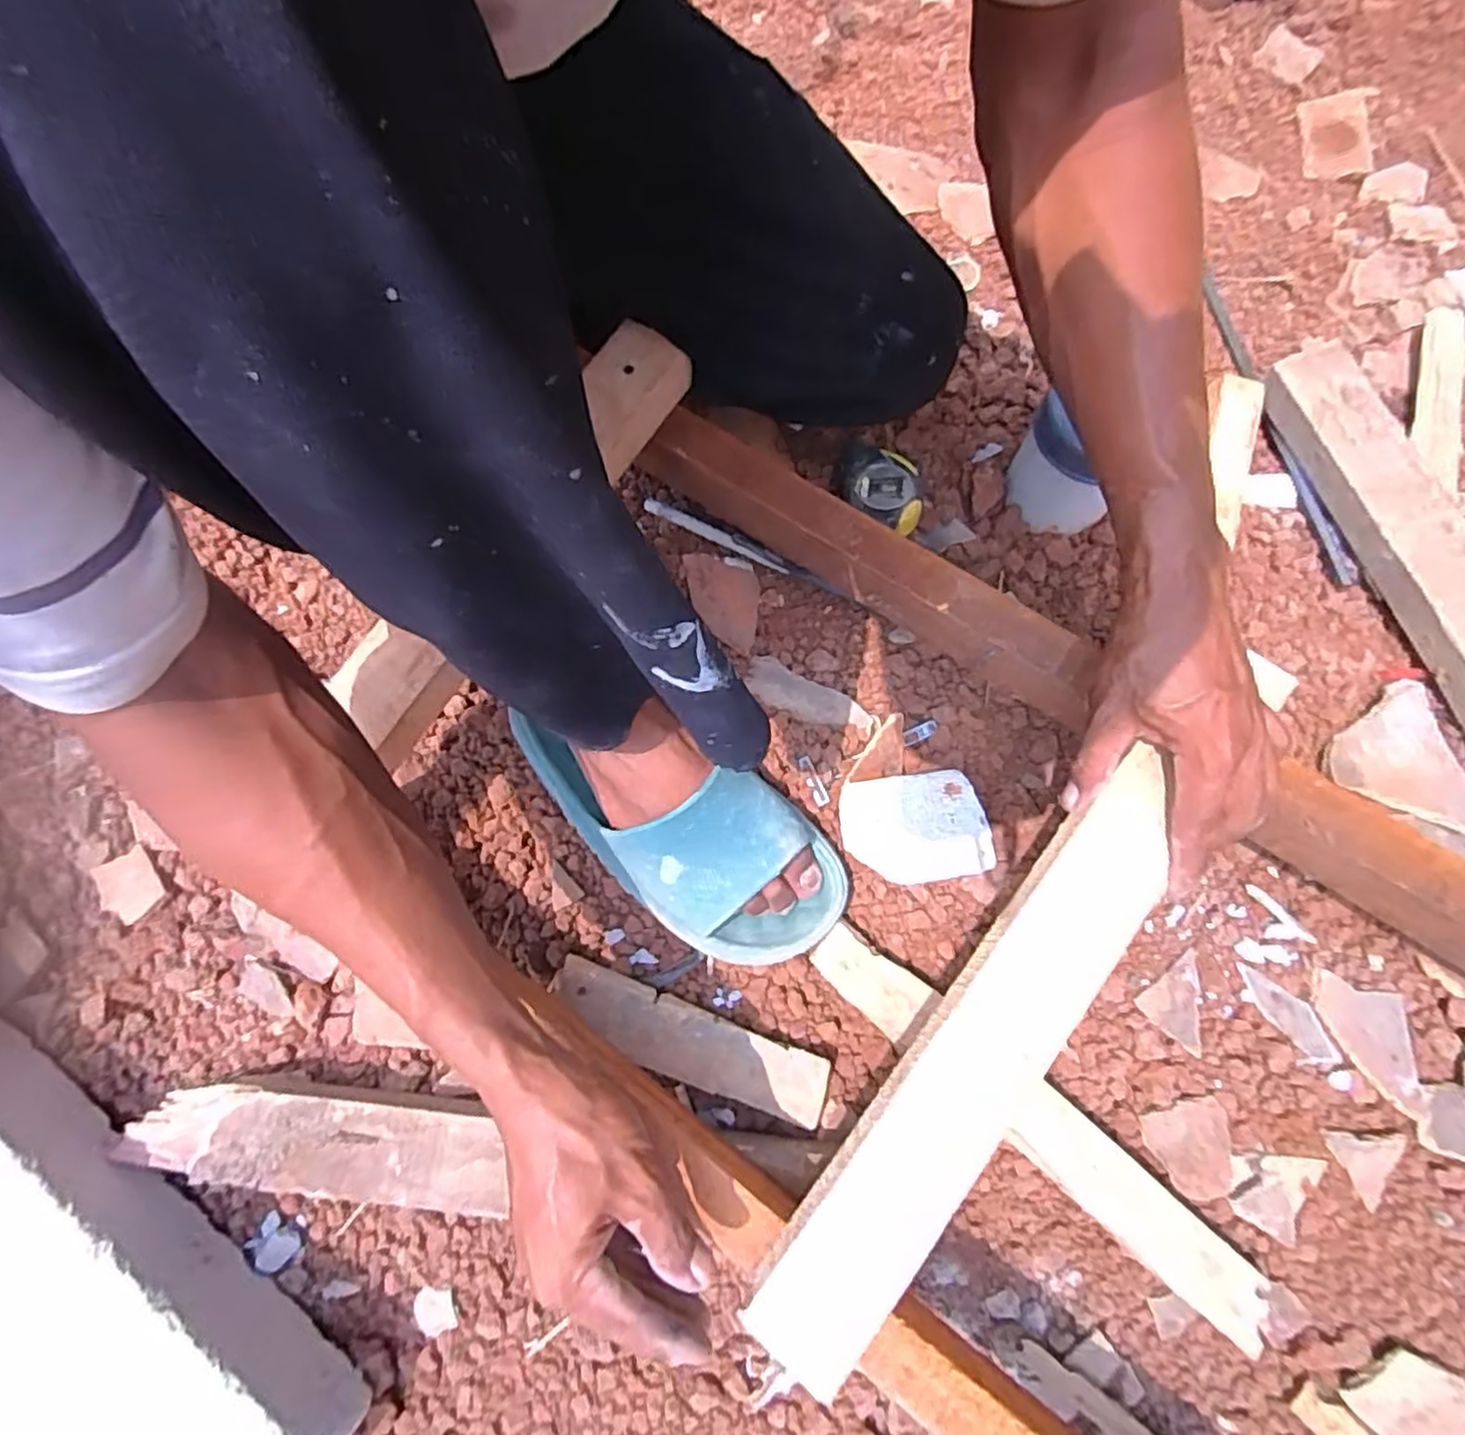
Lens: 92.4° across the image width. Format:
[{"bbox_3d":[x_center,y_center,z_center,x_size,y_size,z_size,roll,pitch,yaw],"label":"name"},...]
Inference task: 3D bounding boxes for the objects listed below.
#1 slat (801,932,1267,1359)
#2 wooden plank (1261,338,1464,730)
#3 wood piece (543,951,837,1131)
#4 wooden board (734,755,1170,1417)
[{"bbox_3d":[0.199,0.269,0.479,0.341,0.022,0.047,39,79,11],"label":"slat"},{"bbox_3d":[0.549,-0.095,0.542,0.064,0.059,0.454,-16,75,-2],"label":"wooden plank"},{"bbox_3d":[-0.032,0.225,0.485,0.196,0.008,0.048,21,84,4],"label":"wood piece"},{"bbox_3d":[0.136,0.178,0.378,0.059,0.022,0.352,37,80,11],"label":"wooden board"}]

